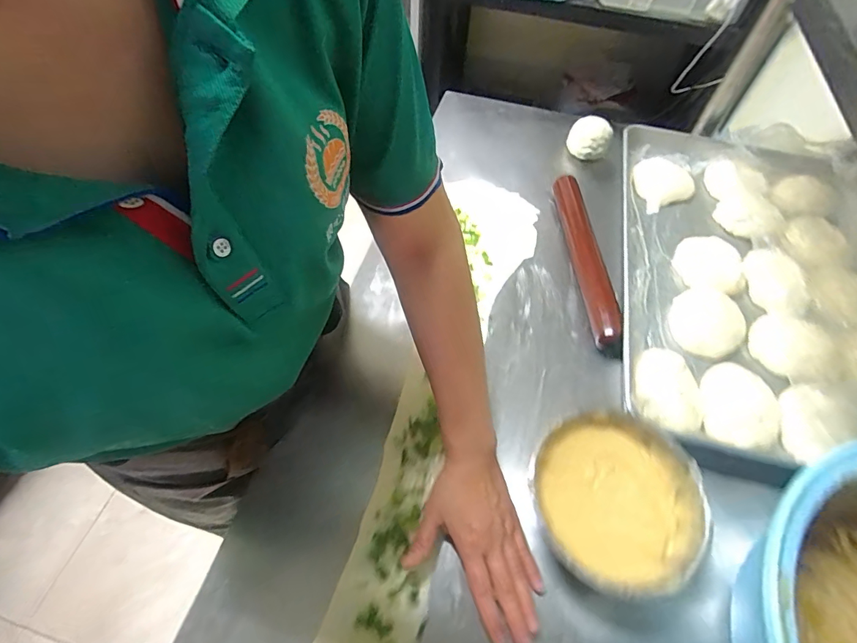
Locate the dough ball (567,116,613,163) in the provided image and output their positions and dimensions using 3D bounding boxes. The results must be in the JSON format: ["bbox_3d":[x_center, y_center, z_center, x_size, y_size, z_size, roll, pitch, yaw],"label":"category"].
[{"bbox_3d":[0.300,-0.343,0.794,0.079,0.054,0.072,1,57,-2],"label":"dough ball"}]

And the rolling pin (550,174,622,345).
[{"bbox_3d":[0.231,-0.104,0.639,0.035,0.037,0.317,0,57,-2],"label":"rolling pin"}]

